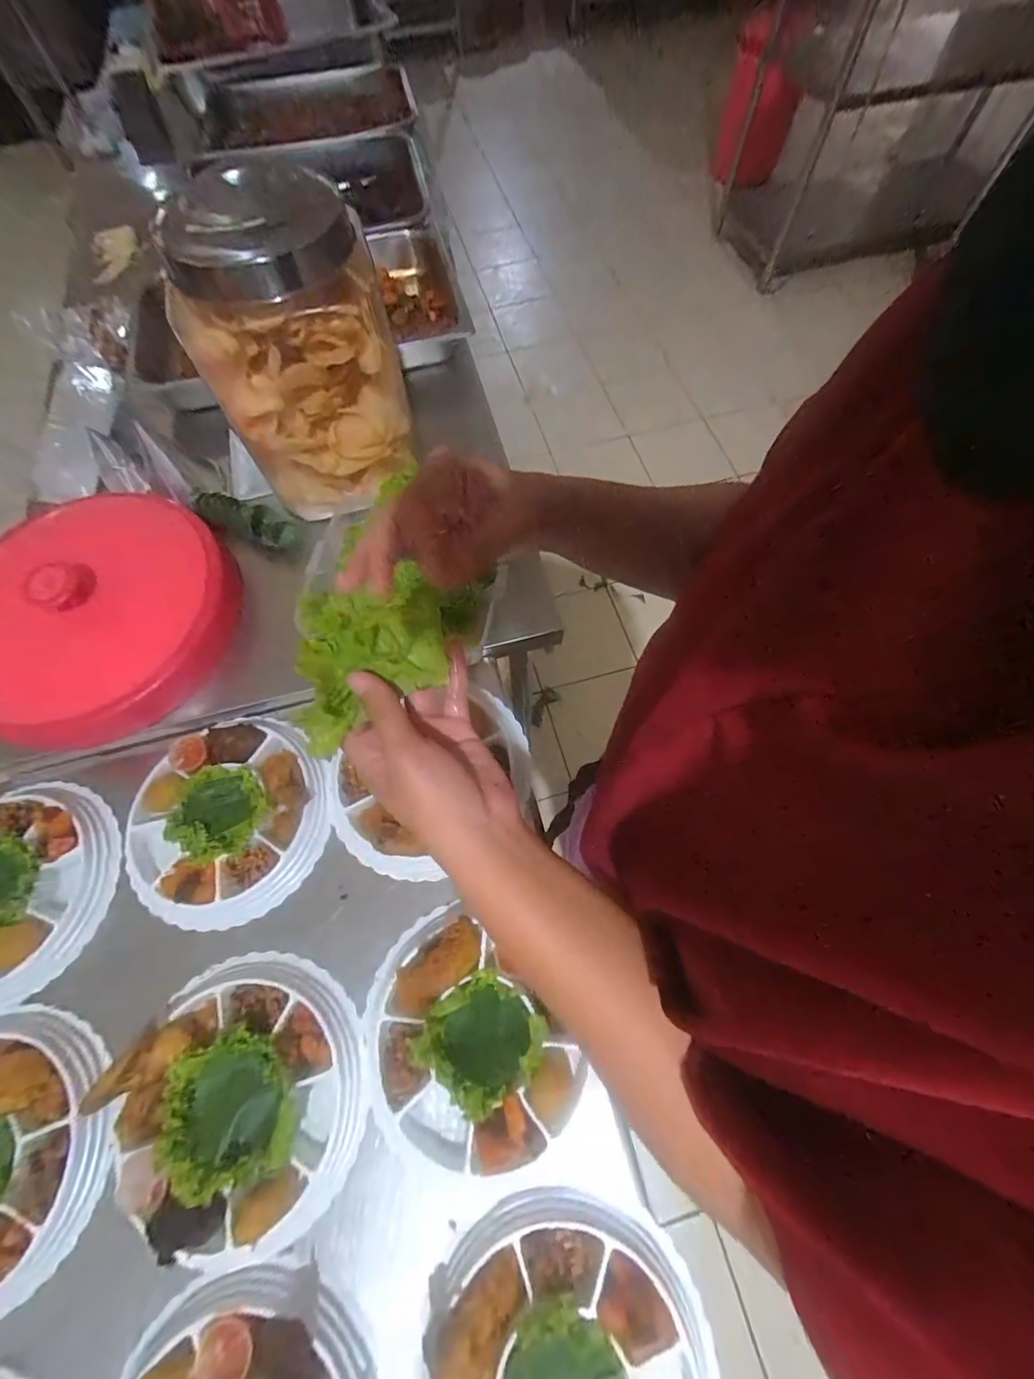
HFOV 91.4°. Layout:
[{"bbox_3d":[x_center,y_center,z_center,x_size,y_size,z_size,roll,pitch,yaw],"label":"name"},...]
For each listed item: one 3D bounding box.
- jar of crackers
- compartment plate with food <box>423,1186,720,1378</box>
[{"bbox_3d":[-0.237,-0.373,0.583,0.197,0.296,0.151,-8,66,-2],"label":"jar of crackers"},{"bbox_3d":[0.043,0.511,0.375,0.205,0.041,0.197,0,66,1],"label":"compartment plate with food"}]

